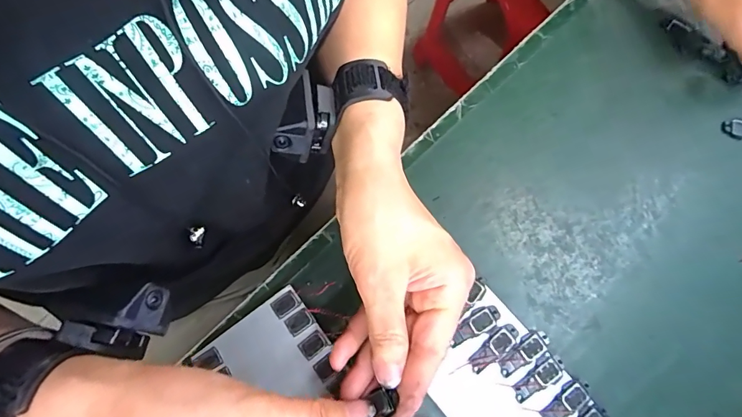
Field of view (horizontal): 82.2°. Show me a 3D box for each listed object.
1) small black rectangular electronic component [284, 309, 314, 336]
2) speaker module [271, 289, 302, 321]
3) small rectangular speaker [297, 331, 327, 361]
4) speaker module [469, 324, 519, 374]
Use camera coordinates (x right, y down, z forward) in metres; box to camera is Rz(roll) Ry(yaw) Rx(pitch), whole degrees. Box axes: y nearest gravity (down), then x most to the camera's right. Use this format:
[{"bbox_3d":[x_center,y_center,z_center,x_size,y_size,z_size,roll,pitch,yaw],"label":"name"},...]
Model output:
[{"bbox_3d":[-0.049,0.077,0.288,0.017,0.004,0.013,-34,79,-10],"label":"small black rectangular electronic component"},{"bbox_3d":[-0.059,0.066,0.292,0.018,0.004,0.013,-34,73,-14],"label":"speaker module"},{"bbox_3d":[-0.039,0.092,0.284,0.018,0.004,0.013,-37,79,-11],"label":"small rectangular speaker"},{"bbox_3d":[0.084,0.095,0.289,0.040,0.004,0.014,-38,79,-11],"label":"speaker module"}]

